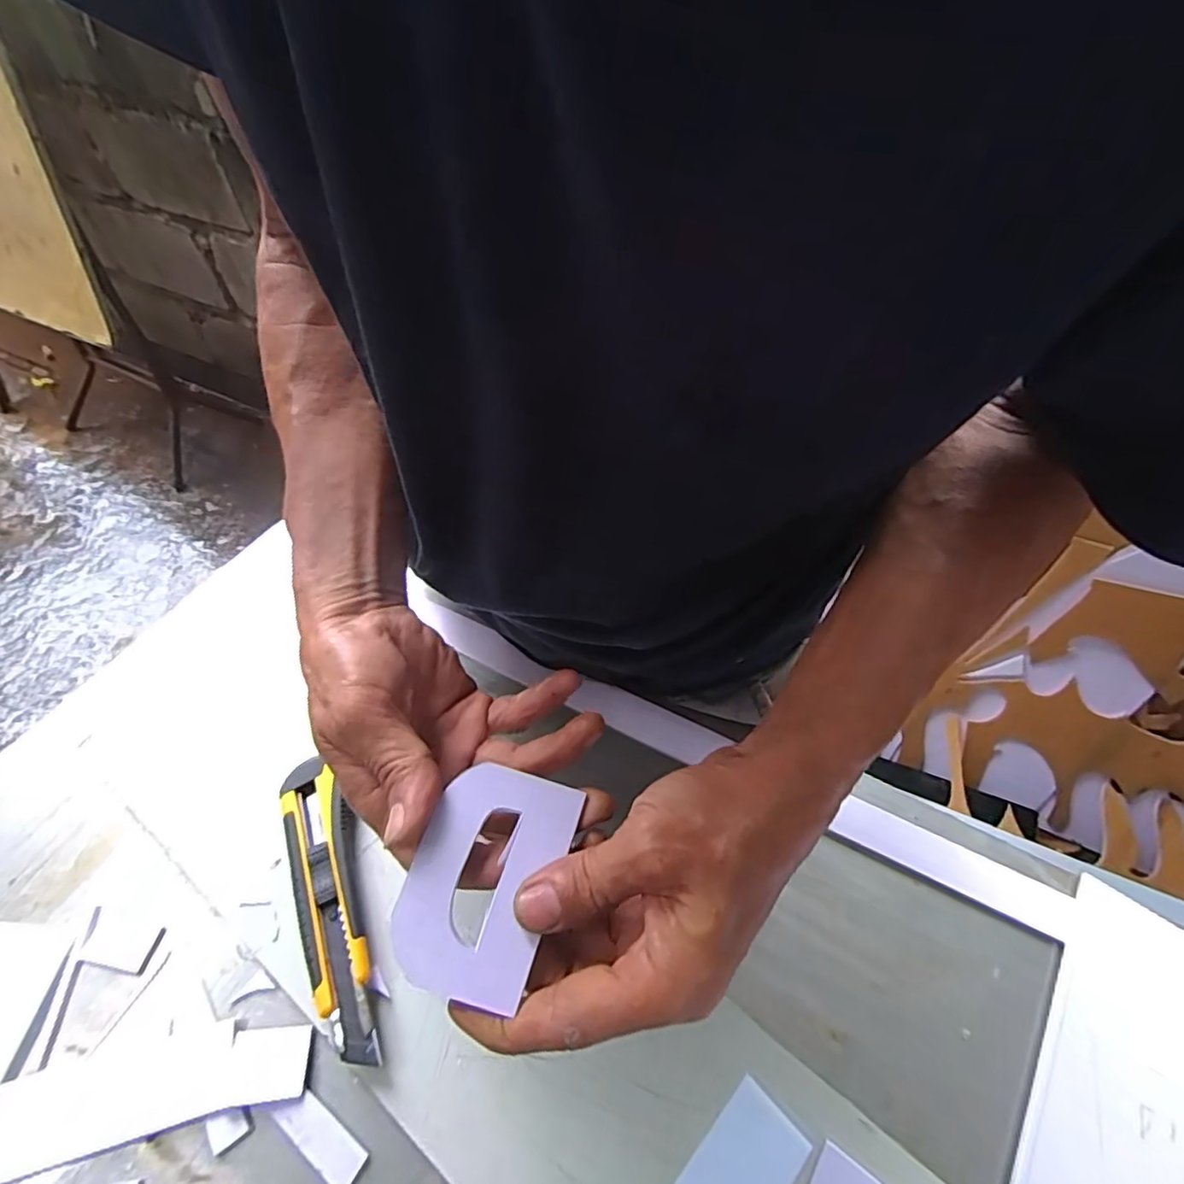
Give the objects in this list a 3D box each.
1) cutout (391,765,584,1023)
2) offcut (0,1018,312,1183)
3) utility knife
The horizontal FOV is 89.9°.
[{"bbox_3d":[-0.042,0.110,0.234,0.053,0.004,0.082,21,59,0],"label":"cutout"},{"bbox_3d":[-0.219,0.244,0.292,0.149,0.006,0.041,-11,53,-9],"label":"offcut"},{"bbox_3d":[-0.149,0.174,0.334,0.042,0.024,0.157,-20,55,-16],"label":"utility knife"}]

